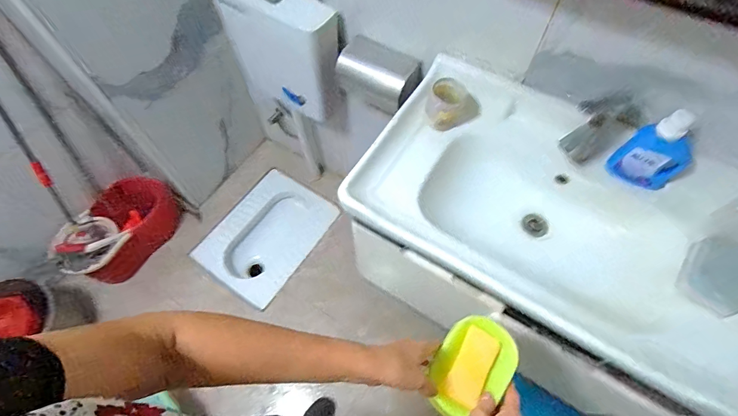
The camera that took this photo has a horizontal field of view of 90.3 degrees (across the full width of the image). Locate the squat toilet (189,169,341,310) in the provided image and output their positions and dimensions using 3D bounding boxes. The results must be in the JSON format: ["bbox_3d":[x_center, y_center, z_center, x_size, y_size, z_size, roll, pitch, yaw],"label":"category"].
[{"bbox_3d":[-0.469,0.129,1.769,0.426,0.169,0.591,33,70,11],"label":"squat toilet"}]

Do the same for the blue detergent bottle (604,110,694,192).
[{"bbox_3d":[0.589,-0.109,0.746,0.118,0.159,0.060,36,71,13],"label":"blue detergent bottle"}]

